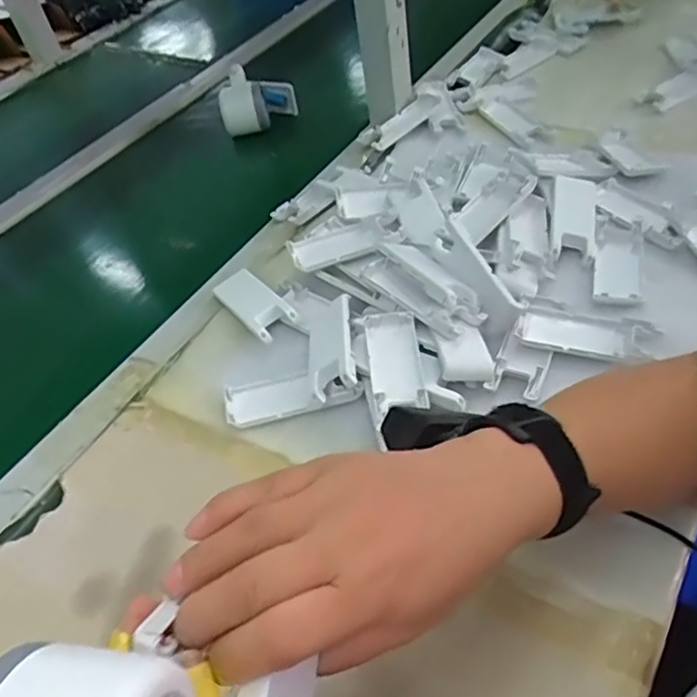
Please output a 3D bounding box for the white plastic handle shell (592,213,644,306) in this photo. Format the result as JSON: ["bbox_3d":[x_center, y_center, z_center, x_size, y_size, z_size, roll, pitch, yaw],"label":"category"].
[{"bbox_3d":[0.232,-0.076,0.547,0.040,0.013,0.109,8,49,18],"label":"white plastic handle shell"}]

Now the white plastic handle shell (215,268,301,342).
[{"bbox_3d":[-0.085,-0.041,0.565,0.038,0.020,0.095,-32,49,-19],"label":"white plastic handle shell"}]

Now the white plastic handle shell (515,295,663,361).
[{"bbox_3d":[0.188,-0.015,0.503,0.100,0.011,0.053,9,49,19],"label":"white plastic handle shell"}]

